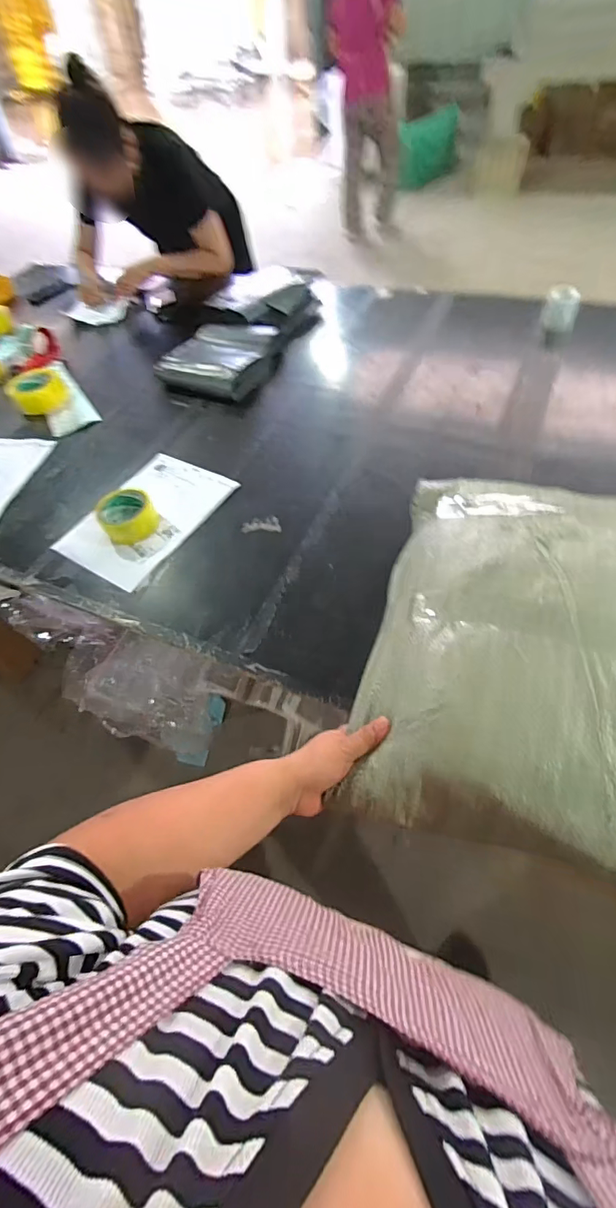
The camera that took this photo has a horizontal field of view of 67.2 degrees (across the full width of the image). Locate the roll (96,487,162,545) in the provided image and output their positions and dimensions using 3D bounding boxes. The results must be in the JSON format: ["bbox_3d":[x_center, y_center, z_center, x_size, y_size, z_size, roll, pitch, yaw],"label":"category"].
[{"bbox_3d":[-0.324,-0.159,0.838,0.098,0.041,0.113,-34,59,-17],"label":"roll"}]

